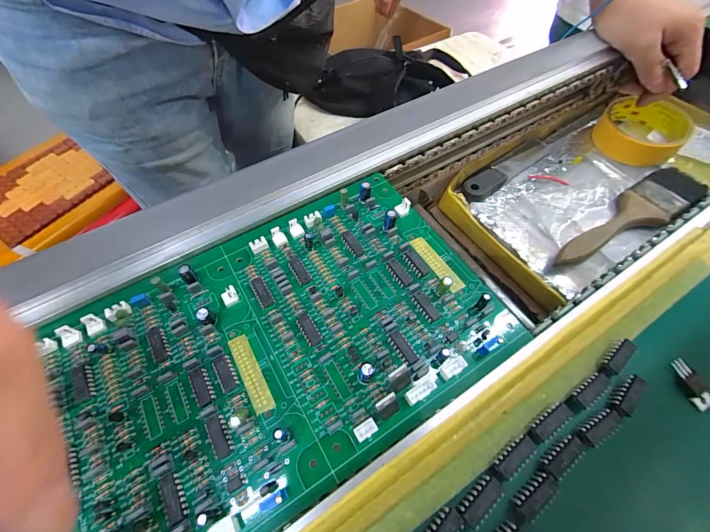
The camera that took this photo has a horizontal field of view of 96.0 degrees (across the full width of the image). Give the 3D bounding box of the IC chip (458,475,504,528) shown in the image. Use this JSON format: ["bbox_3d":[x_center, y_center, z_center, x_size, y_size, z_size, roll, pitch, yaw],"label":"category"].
[{"bbox_3d":[0.049,0.090,0.123,0.018,0.006,0.008,-37,65,-19],"label":"IC chip"}]

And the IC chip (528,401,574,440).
[{"bbox_3d":[0.084,0.067,0.137,0.019,0.004,0.008,-29,63,-15],"label":"IC chip"}]

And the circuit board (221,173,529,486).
[{"bbox_3d":[0.006,0.012,0.185,0.120,0.012,0.144,-28,63,-15],"label":"circuit board"}]

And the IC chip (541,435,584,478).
[{"bbox_3d":[0.085,0.077,0.129,0.018,0.004,0.008,-30,63,-16],"label":"IC chip"}]

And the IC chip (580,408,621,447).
[{"bbox_3d":[0.105,0.068,0.135,0.018,0.004,0.007,-25,62,-14],"label":"IC chip"}]

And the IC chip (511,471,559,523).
[{"bbox_3d":[0.070,0.089,0.123,0.018,0.005,0.009,-33,64,-18],"label":"IC chip"}]

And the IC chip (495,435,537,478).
[{"bbox_3d":[0.065,0.078,0.130,0.018,0.006,0.007,-34,64,-18],"label":"IC chip"}]

